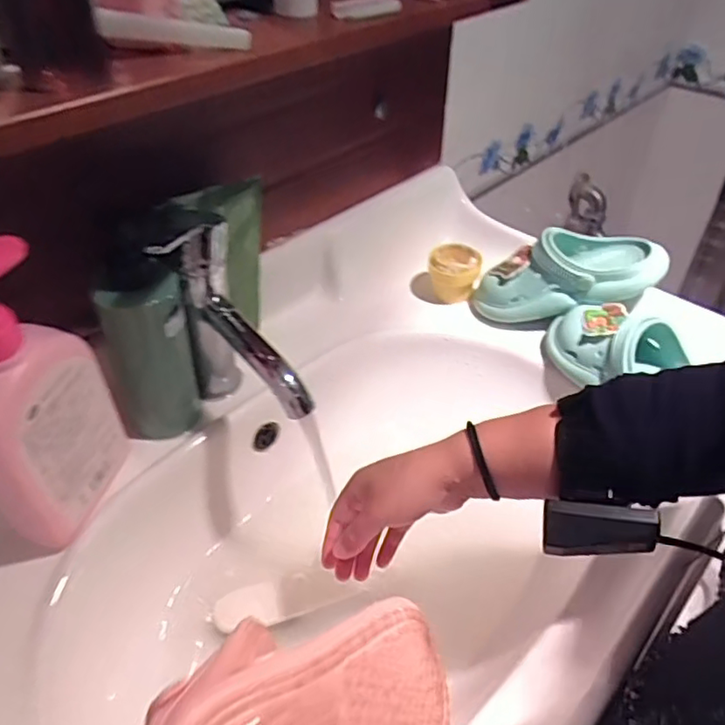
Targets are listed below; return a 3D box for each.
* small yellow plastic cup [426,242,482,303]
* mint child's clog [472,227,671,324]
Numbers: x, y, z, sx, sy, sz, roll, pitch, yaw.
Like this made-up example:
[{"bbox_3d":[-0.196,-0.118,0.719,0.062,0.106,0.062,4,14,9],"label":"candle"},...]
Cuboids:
[{"bbox_3d":[0.105,-0.101,0.699,0.057,0.056,0.053,0,42,0],"label":"small yellow plastic cup"},{"bbox_3d":[0.214,-0.100,0.646,0.196,0.083,0.078,-11,40,16],"label":"mint child's clog"}]

